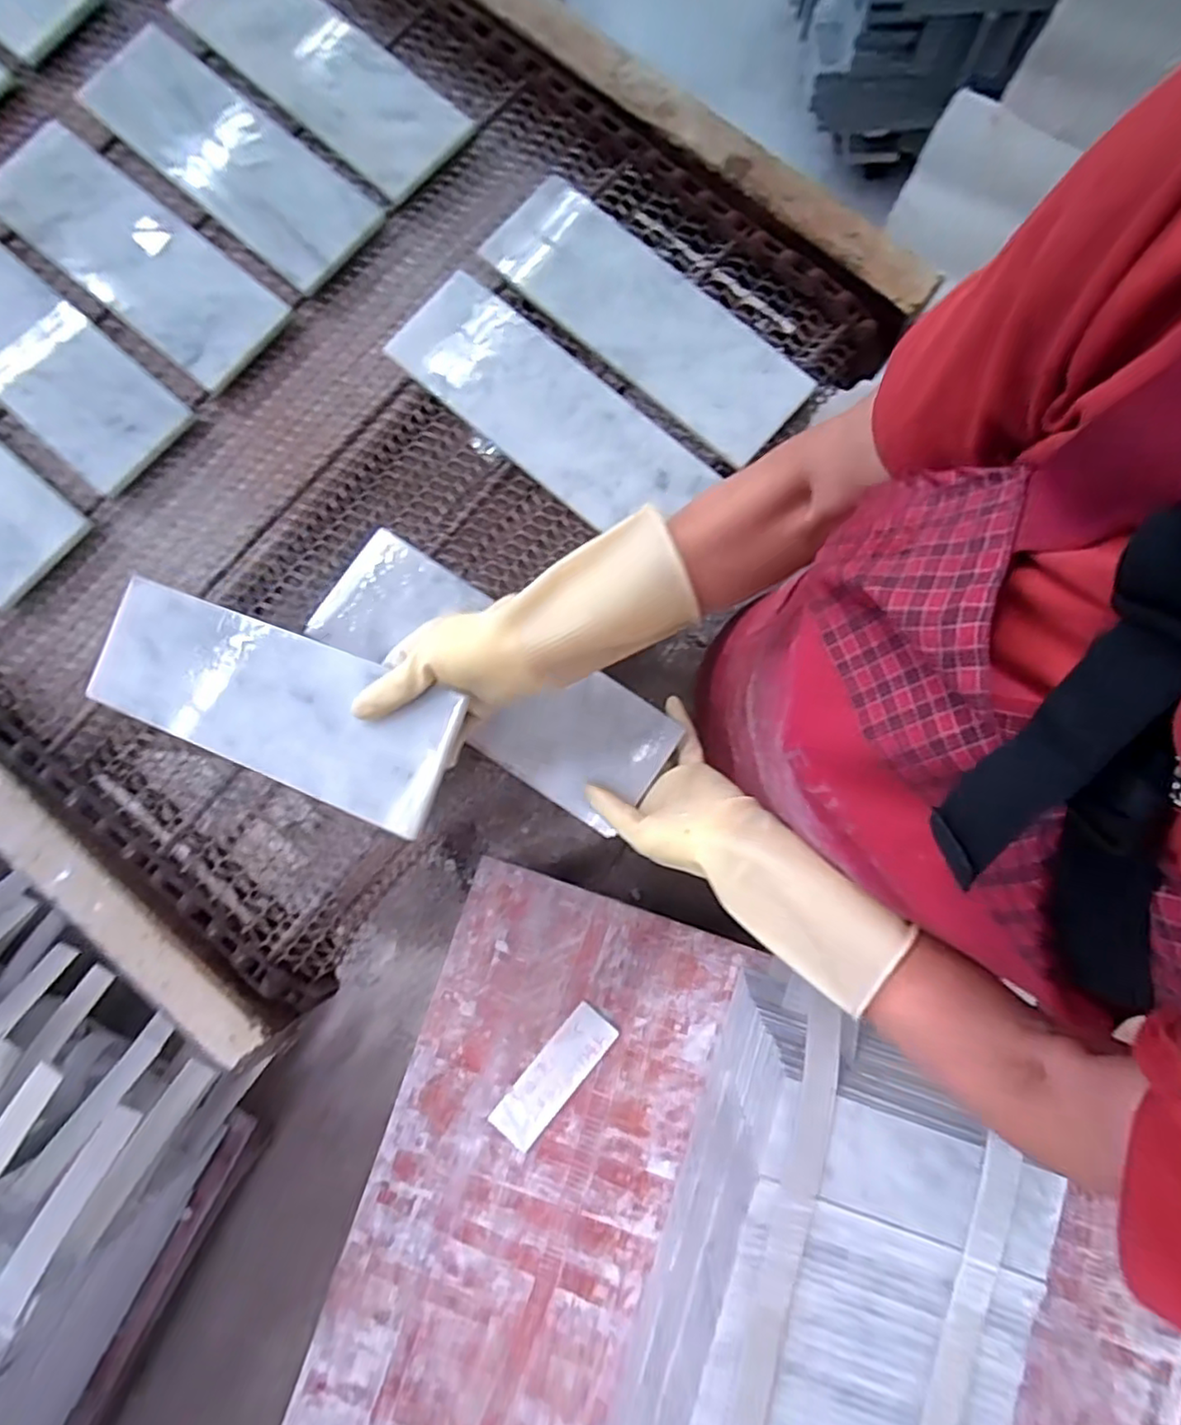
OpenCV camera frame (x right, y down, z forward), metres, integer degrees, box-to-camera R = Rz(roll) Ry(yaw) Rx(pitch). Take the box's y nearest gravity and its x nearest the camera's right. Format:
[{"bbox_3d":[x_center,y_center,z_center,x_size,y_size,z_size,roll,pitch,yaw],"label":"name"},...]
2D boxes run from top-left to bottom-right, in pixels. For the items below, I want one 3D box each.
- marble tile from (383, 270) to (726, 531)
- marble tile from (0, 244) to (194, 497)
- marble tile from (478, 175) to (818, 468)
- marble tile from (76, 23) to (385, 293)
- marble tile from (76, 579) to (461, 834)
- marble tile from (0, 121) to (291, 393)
[{"bbox_3d":[-0.040,-0.272,0.587,0.304,0.021,0.108,41,86,6],"label":"marble tile"},{"bbox_3d":[-0.515,-0.335,0.603,0.332,0.013,0.110,40,86,6],"label":"marble tile"},{"bbox_3d":[0.049,-0.369,0.598,0.329,0.018,0.115,43,79,9],"label":"marble tile"},{"bbox_3d":[-0.355,-0.553,0.645,0.354,0.013,0.112,42,87,6],"label":"marble tile"},{"bbox_3d":[-0.243,-0.012,0.486,0.307,0.010,0.104,19,88,17],"label":"marble tile"},{"bbox_3d":[-0.437,-0.440,0.626,0.341,0.012,0.111,41,86,6],"label":"marble tile"}]

